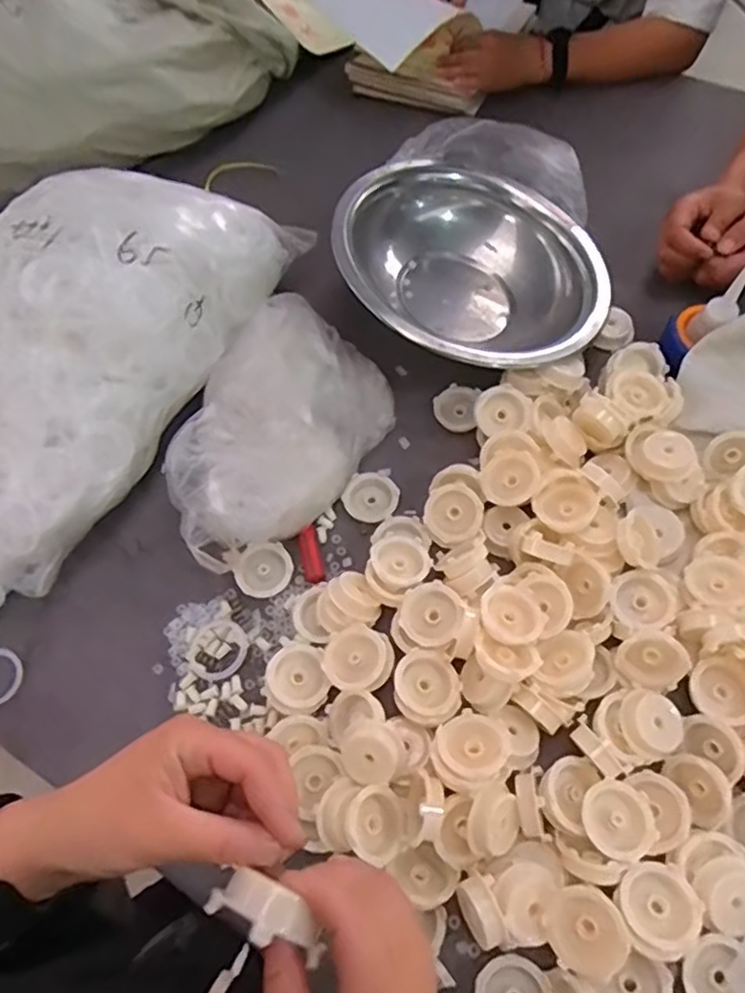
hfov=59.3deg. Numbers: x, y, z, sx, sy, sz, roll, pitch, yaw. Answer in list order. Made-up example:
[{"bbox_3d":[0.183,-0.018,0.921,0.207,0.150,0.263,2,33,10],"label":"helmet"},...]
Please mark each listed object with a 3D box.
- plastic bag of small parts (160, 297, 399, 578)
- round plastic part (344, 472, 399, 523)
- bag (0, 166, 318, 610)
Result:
[{"bbox_3d":[-0.103,-0.068,0.664,0.186,0.075,0.293,25,67,15],"label":"plastic bag of small parts"},{"bbox_3d":[-0.001,0.002,0.659,0.050,0.017,0.056,-35,66,-14],"label":"round plastic part"},{"bbox_3d":[-0.312,-0.124,0.647,0.230,0.179,0.577,31,69,18],"label":"bag"}]

